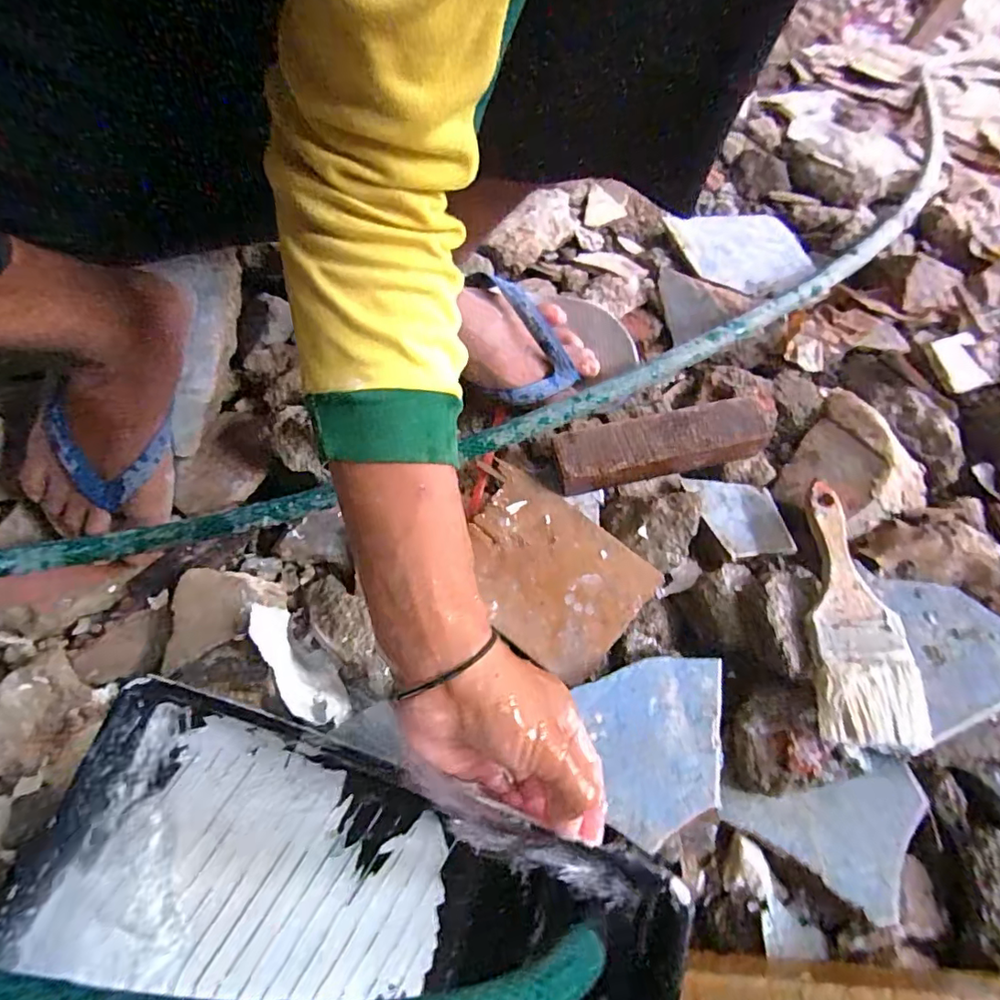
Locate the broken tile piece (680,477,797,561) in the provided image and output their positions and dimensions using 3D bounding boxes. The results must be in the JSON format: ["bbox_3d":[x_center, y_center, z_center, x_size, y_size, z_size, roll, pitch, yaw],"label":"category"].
[{"bbox_3d":[0.199,0.013,0.470,0.074,0.008,0.075,0,62,-6],"label":"broken tile piece"}]

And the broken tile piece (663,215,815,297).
[{"bbox_3d":[0.252,-0.259,0.587,0.115,0.011,0.115,-12,66,-1],"label":"broken tile piece"}]

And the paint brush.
[{"bbox_3d":[0.255,0.076,0.406,0.061,0.023,0.188,10,62,-1],"label":"paint brush"}]

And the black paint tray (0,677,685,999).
[{"bbox_3d":[-0.106,0.304,0.303,0.368,0.061,0.290,16,62,10],"label":"black paint tray"}]

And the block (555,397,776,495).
[{"bbox_3d":[0.135,-0.047,0.473,0.183,0.033,0.053,-13,65,-13],"label":"block"}]

